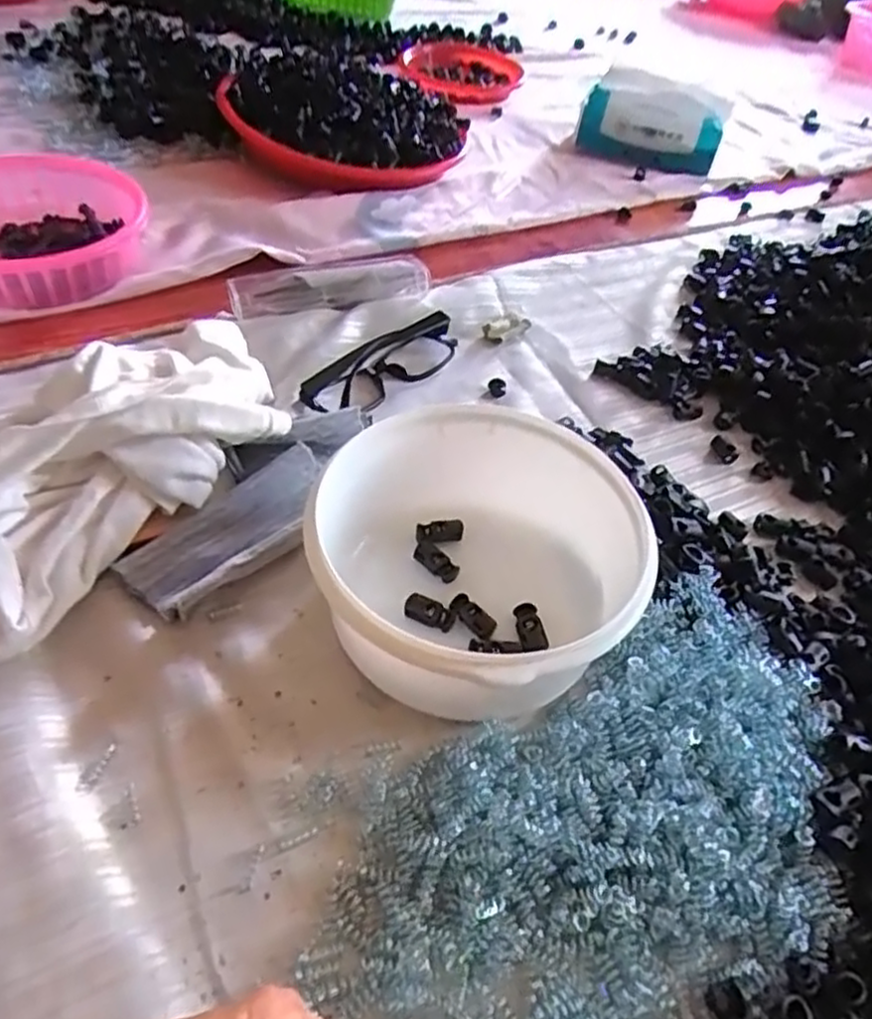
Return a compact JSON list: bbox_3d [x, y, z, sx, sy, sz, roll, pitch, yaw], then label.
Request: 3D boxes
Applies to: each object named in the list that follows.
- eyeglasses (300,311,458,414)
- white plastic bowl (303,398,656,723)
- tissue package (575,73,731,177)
[{"bbox_3d":[-0.033,-0.104,0.507,0.033,0.022,0.132,35,52,24],"label":"eyeglasses"},{"bbox_3d":[0.019,0.029,0.361,0.151,0.076,0.160,2,46,-4],"label":"white plastic bowl"},{"bbox_3d":[0.240,-0.429,0.808,0.154,0.084,0.035,20,48,12],"label":"tissue package"}]

